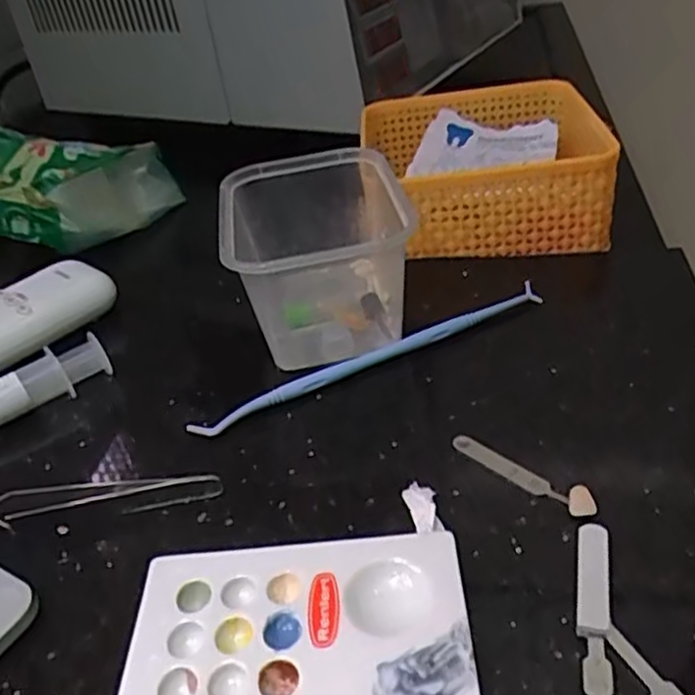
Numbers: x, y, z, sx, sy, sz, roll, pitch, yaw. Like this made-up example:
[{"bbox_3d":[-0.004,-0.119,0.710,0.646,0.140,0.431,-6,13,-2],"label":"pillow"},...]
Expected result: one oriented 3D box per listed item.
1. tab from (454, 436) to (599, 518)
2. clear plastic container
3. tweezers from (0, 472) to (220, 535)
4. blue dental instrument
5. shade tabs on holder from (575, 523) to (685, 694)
[{"bbox_3d":[0.060,0.042,0.241,0.010,0.005,0.056,-30,41,-29],"label":"tab"},{"bbox_3d":[-0.008,-0.042,0.324,0.086,0.060,0.102,-10,35,-3],"label":"clear plastic container"},{"bbox_3d":[-0.111,0.057,0.251,0.130,0.010,0.011,-8,35,0],"label":"tweezers"},{"bbox_3d":[0.013,0.004,0.300,0.163,0.008,0.004,-23,-5,-16],"label":"blue dental instrument"},{"bbox_3d":[0.080,0.078,0.185,0.037,0.008,0.067,2,36,13],"label":"shade tabs on holder"}]

